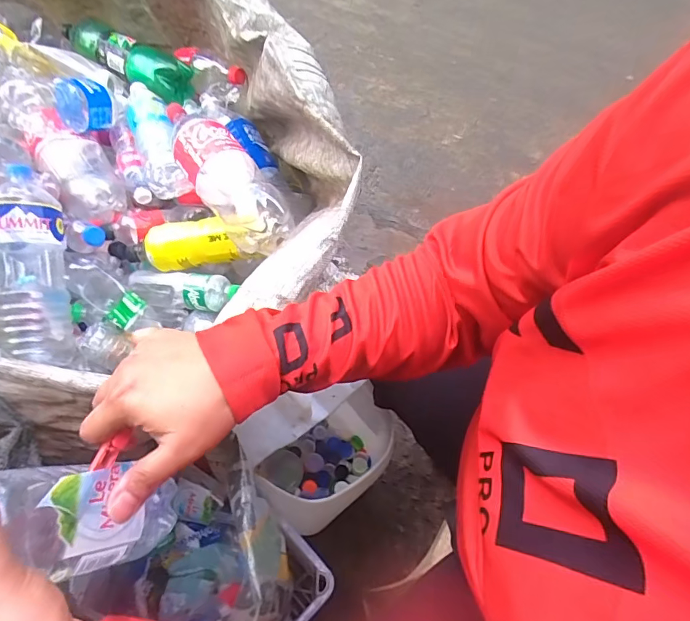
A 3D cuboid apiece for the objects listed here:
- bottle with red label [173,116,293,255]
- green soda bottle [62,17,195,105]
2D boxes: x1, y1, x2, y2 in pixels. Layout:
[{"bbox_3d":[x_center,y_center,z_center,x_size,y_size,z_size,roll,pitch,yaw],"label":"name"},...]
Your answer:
[{"bbox_3d":[-0.179,-0.198,0.690,0.098,0.116,0.245,-36,80,-24],"label":"bottle with red label"},{"bbox_3d":[-0.430,-0.493,0.857,0.284,0.074,0.085,28,59,14],"label":"green soda bottle"}]

